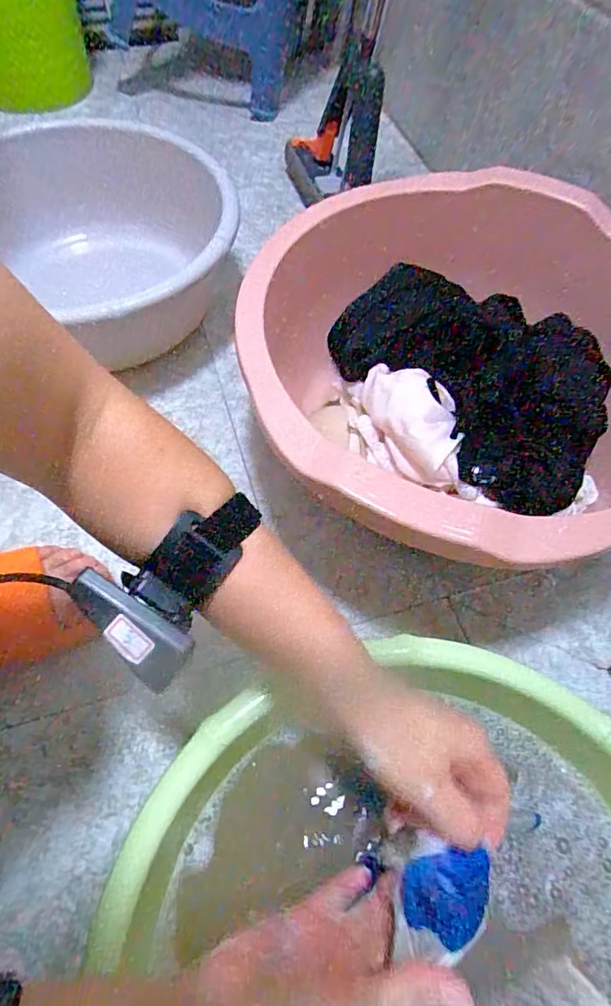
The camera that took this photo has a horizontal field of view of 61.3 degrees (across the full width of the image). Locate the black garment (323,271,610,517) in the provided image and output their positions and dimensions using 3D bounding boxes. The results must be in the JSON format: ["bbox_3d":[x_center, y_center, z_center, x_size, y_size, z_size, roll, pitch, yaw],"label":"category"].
[{"bbox_3d":[0.176,-0.145,0.564,0.319,0.105,0.139,36,66,16],"label":"black garment"}]

